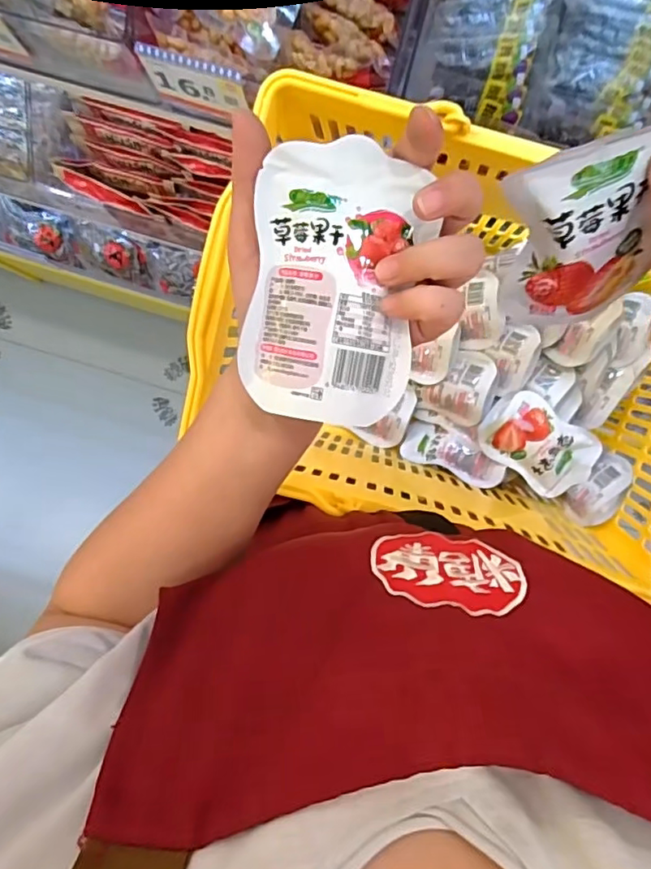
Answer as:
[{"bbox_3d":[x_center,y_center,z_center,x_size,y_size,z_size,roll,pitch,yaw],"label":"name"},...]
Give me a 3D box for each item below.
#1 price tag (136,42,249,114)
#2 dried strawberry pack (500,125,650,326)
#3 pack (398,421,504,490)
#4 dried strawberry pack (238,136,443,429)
[{"bbox_3d":[-0.107,-0.299,0.479,0.089,0.047,0.011,19,78,7],"label":"price tag"},{"bbox_3d":[0.135,-0.099,0.287,0.079,0.104,0.017,-14,55,6],"label":"dried strawberry pack"},{"bbox_3d":[0.140,0.021,0.628,0.118,0.024,0.050,26,92,31],"label":"pack"},{"bbox_3d":[0.006,-0.070,0.266,0.078,0.024,0.123,10,91,3],"label":"dried strawberry pack"}]

